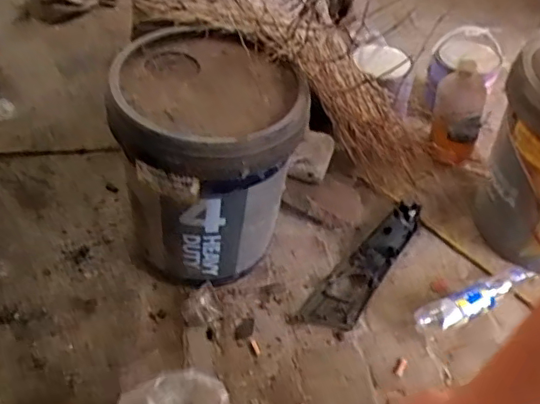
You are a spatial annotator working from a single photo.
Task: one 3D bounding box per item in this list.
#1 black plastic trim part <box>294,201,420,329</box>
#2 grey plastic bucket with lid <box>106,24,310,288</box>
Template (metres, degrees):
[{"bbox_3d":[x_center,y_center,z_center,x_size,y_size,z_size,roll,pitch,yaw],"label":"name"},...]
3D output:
[{"bbox_3d":[0.183,0.121,1.065,0.085,0.025,0.335,37,64,21],"label":"black plastic trim part"},{"bbox_3d":[-0.105,-0.062,0.948,0.266,0.384,0.257,3,47,-3],"label":"grey plastic bucket with lid"}]

